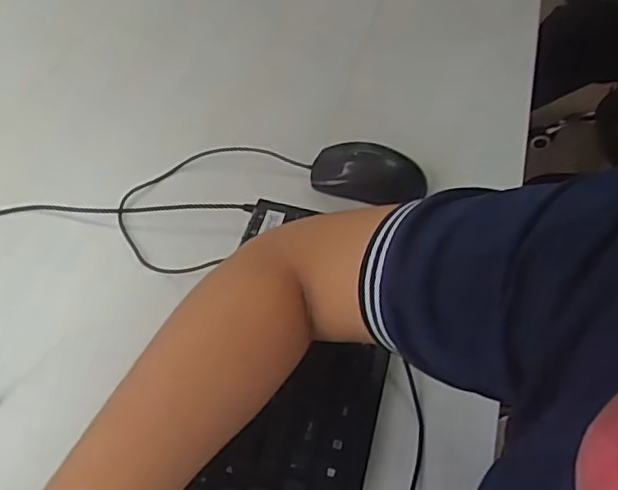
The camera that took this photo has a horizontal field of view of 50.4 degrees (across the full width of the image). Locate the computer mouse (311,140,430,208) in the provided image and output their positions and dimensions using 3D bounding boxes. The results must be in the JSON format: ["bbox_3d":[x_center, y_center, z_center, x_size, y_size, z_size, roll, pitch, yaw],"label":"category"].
[{"bbox_3d":[0.054,-0.065,0.595,0.100,0.032,0.047,7,49,5],"label":"computer mouse"}]

